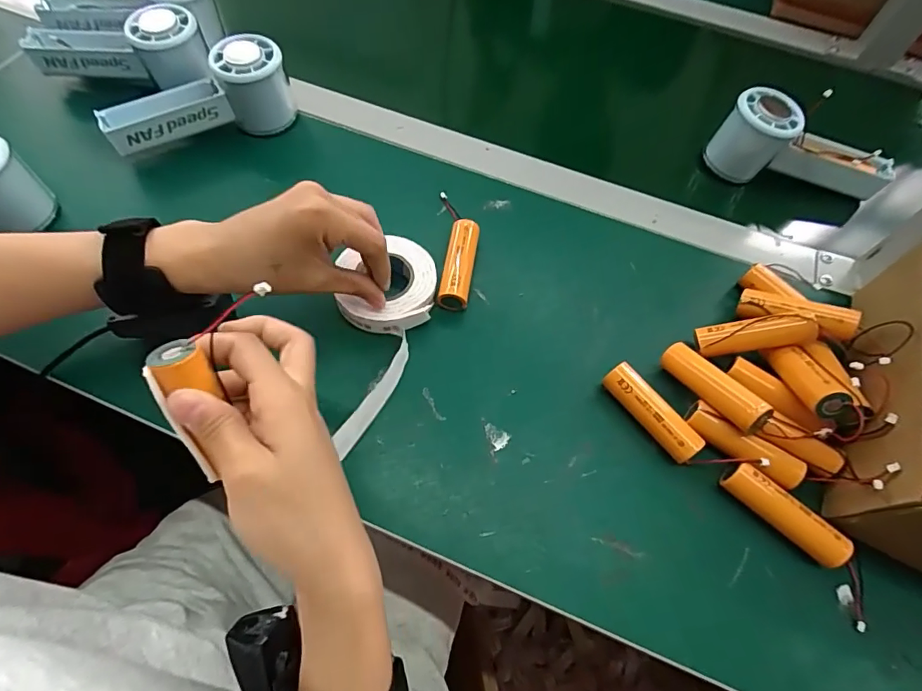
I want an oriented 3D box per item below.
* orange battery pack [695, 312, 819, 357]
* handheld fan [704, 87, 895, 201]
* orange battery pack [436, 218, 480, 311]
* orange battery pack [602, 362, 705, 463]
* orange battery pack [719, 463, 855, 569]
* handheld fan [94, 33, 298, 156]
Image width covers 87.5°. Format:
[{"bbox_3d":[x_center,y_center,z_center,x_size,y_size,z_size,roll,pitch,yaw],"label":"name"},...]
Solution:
[{"bbox_3d":[0.201,-0.007,0.331,0.072,0.014,0.020,-9,61,16],"label":"orange battery pack"},{"bbox_3d":[0.305,-0.176,0.423,0.152,0.059,0.044,13,63,4],"label":"handheld fan"},{"bbox_3d":[-0.001,-0.061,0.366,0.022,0.025,0.069,9,62,2],"label":"orange battery pack"},{"bbox_3d":[0.124,0.046,0.318,0.019,0.023,0.071,-36,70,-19],"label":"orange battery pack"},{"bbox_3d":[0.195,0.102,0.293,0.073,0.021,0.019,41,68,17],"label":"orange battery pack"},{"bbox_3d":[-0.220,-0.206,0.407,0.149,0.064,0.045,-18,65,-12],"label":"handheld fan"}]

